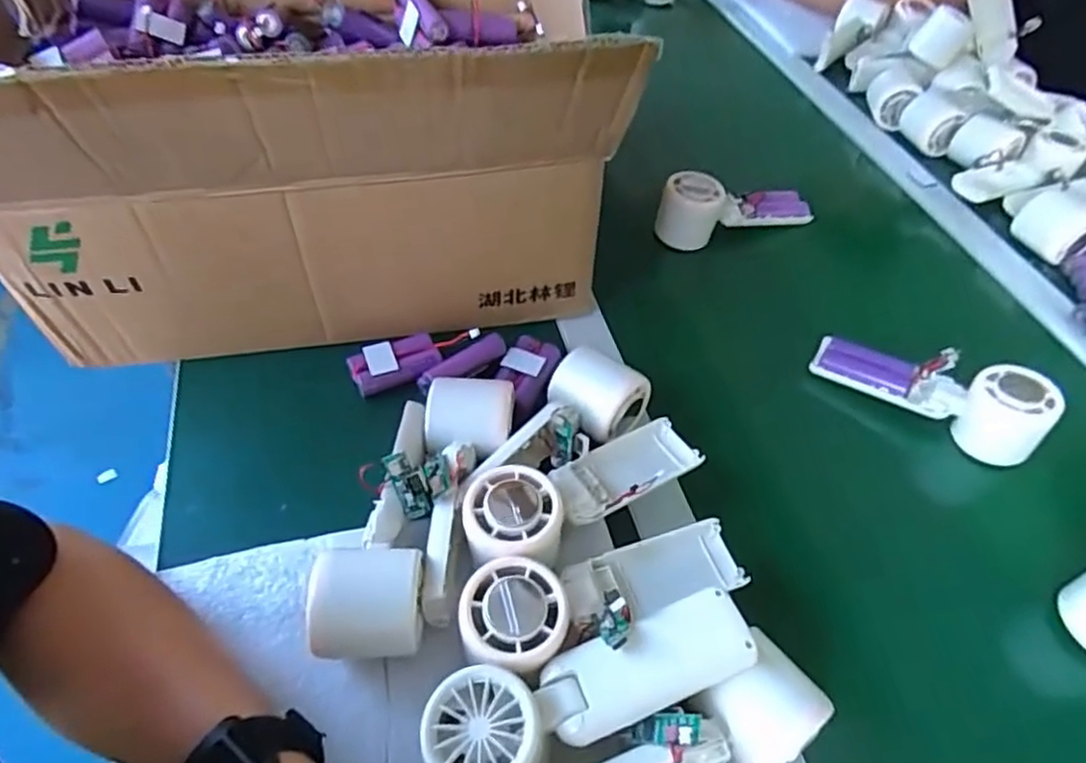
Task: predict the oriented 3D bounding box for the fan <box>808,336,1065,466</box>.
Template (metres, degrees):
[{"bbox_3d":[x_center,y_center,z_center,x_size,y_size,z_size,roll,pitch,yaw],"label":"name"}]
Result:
[{"bbox_3d":[0.305,-0.004,0.525,0.163,0.060,0.057,29,54,19],"label":"fan"}]

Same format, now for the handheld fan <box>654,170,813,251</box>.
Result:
[{"bbox_3d":[0.191,-0.177,0.663,0.159,0.061,0.047,-15,53,-16],"label":"handheld fan"}]

